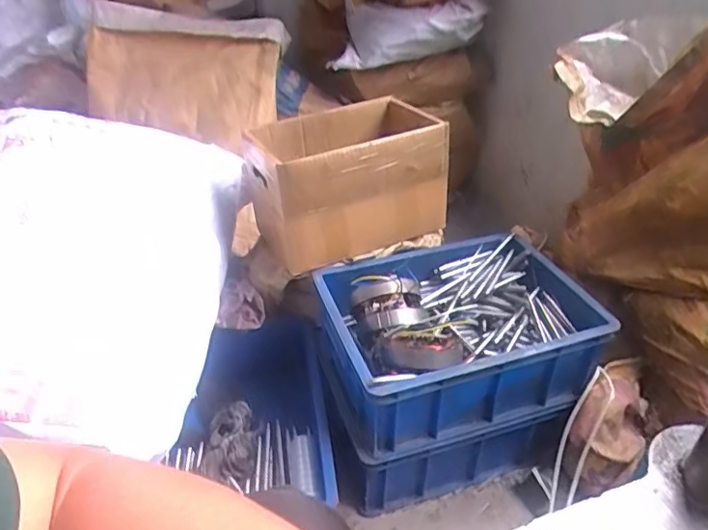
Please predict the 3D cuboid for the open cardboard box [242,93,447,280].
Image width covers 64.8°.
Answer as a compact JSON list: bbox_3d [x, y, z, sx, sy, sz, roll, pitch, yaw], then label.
[{"bbox_3d":[-0.016,-0.157,1.017,0.338,0.211,0.233,-16,38,-23],"label":"open cardboard box"}]

